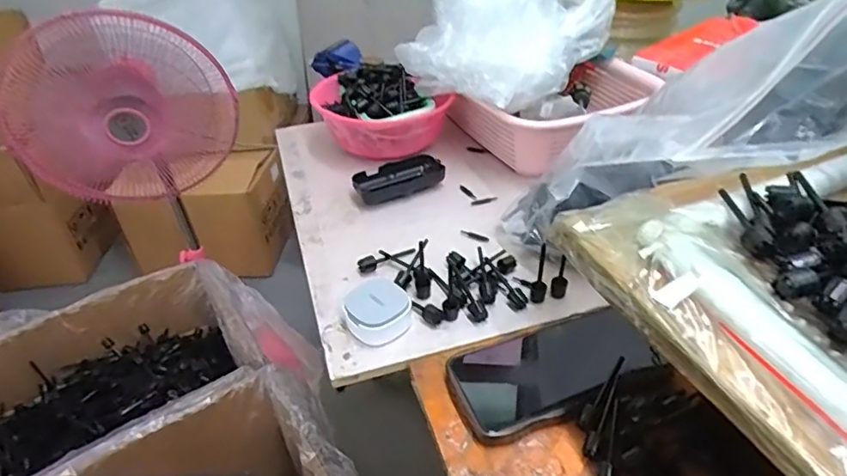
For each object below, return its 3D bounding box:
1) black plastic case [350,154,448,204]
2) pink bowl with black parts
[{"bbox_3d":[-0.032,-0.073,0.646,0.107,0.025,0.048,-19,40,-20],"label":"black plastic case"},{"bbox_3d":[-0.057,-0.170,0.710,0.170,0.092,0.147,-11,38,-11],"label":"pink bowl with black parts"}]

